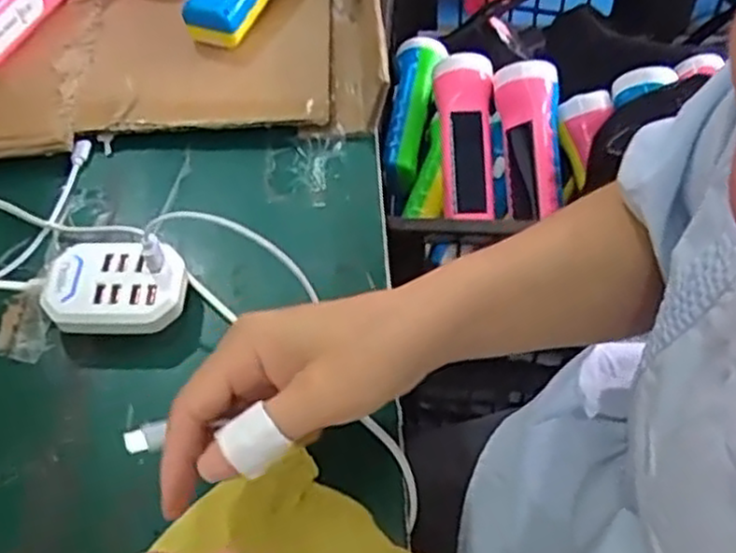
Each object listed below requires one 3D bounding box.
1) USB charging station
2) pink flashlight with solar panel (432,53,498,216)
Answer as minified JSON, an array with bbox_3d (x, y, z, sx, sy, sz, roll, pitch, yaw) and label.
[{"bbox_3d":[-0.139,0.005,0.417,0.077,0.030,0.061,3,57,6],"label":"USB charging station"},{"bbox_3d":[0.086,-0.116,0.648,0.053,0.050,0.146,-1,80,-2],"label":"pink flashlight with solar panel"}]

